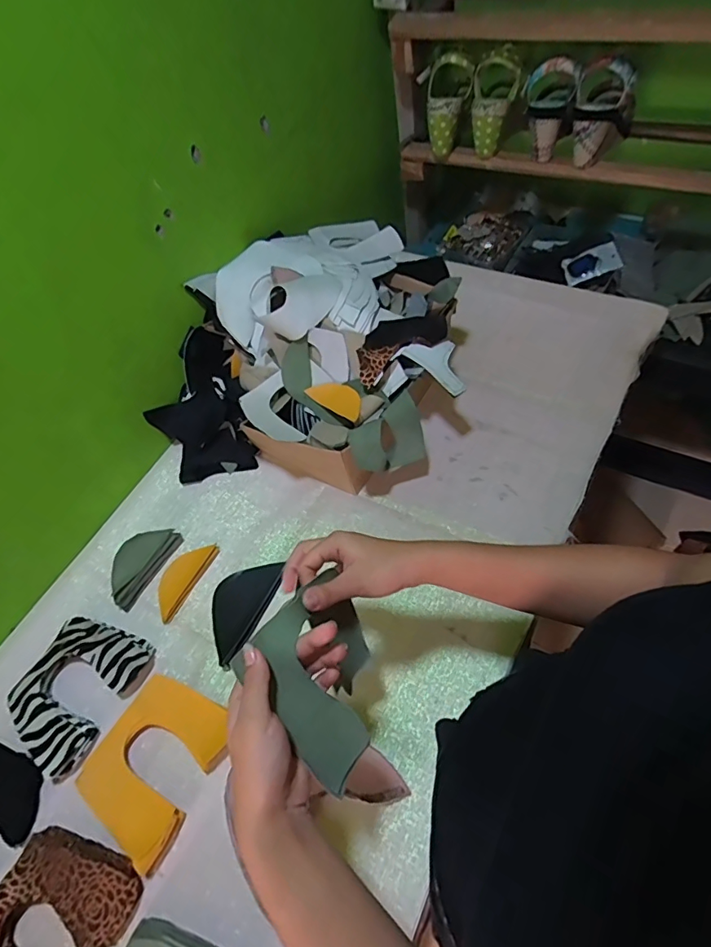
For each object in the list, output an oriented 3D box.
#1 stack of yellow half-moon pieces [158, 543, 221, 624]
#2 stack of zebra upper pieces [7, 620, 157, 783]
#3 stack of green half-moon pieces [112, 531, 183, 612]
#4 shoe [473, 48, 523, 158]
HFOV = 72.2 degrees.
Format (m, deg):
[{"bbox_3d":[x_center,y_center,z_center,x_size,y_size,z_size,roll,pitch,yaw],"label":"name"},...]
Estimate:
[{"bbox_3d":[-0.234,0.138,0.654,0.048,0.005,0.111,21,63,21],"label":"stack of yellow half-moon pieces"},{"bbox_3d":[-0.335,0.255,0.585,0.126,0.022,0.156,24,65,17],"label":"stack of zebra upper pieces"},{"bbox_3d":[-0.297,0.120,0.669,0.056,0.021,0.116,24,64,22],"label":"stack of green half-moon pieces"},{"bbox_3d":[0.242,-0.641,0.844,0.077,0.128,0.091,7,59,14],"label":"shoe"}]

